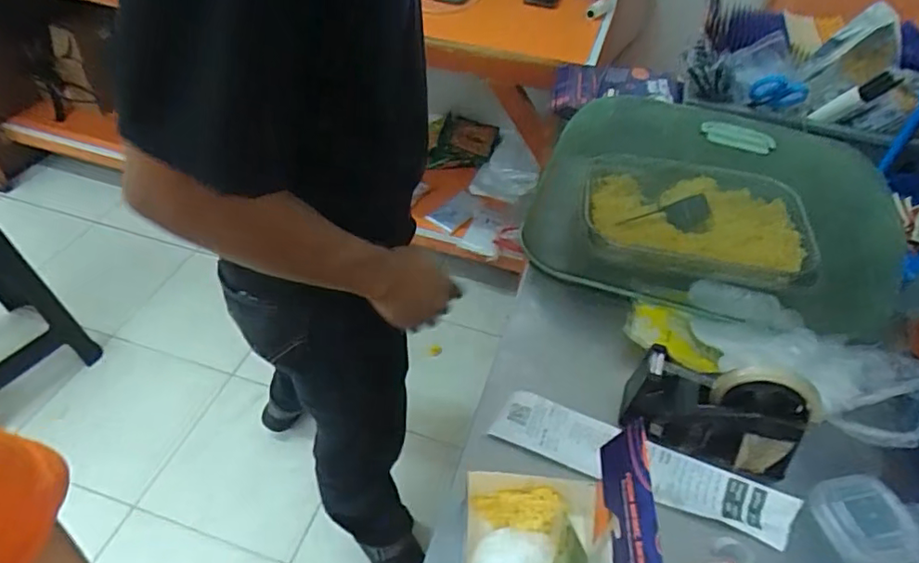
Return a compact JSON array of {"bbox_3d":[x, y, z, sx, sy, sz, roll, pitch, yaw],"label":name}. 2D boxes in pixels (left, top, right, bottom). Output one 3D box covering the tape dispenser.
[{"bbox_3d":[0.246,0.120,0.549,0.161,0.090,0.060,22,47,17],"label":"tape dispenser"}]

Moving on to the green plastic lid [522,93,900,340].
[{"bbox_3d":[0.296,-0.098,0.733,0.389,0.162,0.267,17,46,12],"label":"green plastic lid"}]

